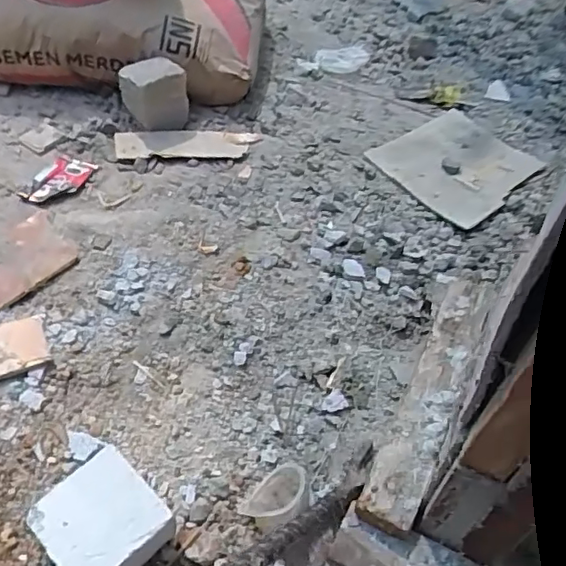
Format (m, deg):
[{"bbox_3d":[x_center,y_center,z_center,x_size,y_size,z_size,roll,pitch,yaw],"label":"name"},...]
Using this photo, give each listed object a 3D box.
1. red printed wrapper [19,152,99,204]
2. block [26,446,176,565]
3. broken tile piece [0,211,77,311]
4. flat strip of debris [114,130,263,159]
[{"bbox_3d":[-0.340,-0.158,0.902,0.070,0.008,0.110,17,52,8],"label":"red printed wrapper"},{"bbox_3d":[-0.167,0.229,0.555,0.098,0.075,0.101,-36,62,-29],"label":"block"},{"bbox_3d":[-0.358,-0.030,0.789,0.115,0.014,0.152,32,56,19],"label":"broken tile piece"},{"bbox_3d":[-0.156,-0.229,0.974,0.233,0.017,0.063,-5,52,-9],"label":"flat strip of debris"}]

